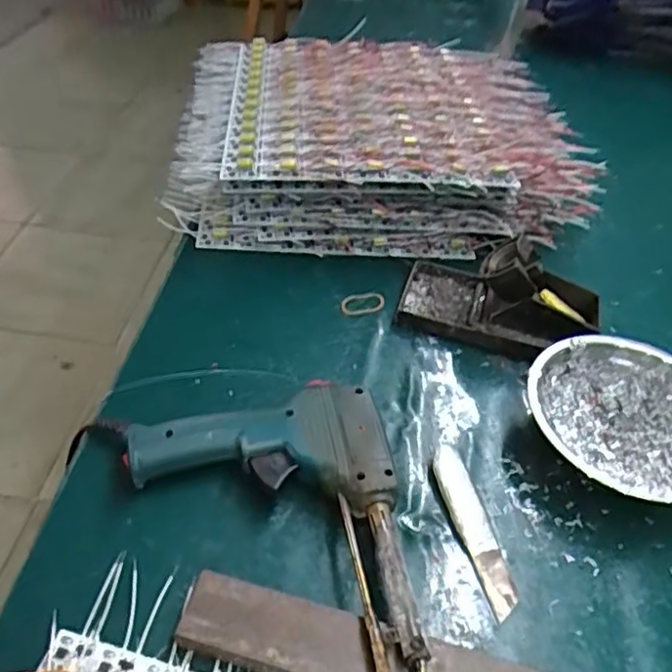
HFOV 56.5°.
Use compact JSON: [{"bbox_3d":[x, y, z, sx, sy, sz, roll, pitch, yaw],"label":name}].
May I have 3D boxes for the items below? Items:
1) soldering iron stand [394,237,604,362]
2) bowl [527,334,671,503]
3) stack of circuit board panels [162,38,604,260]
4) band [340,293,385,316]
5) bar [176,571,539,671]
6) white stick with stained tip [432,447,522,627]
[{"bbox_3d":[0.123,-0.033,0.468,0.143,0.065,0.078,22,47,15],"label":"soldering iron stand"},{"bbox_3d":[0.185,0.058,0.402,0.122,0.040,0.120,3,45,-3],"label":"bowl"},{"bbox_3d":[0.038,-0.186,0.590,0.347,0.098,0.232,-2,45,-8],"label":"stack of circuit board panels"},{"bbox_3d":[0.020,-0.027,0.492,0.034,0.006,0.018,-9,47,-15],"label":"band"},{"bbox_3d":[0.023,0.158,0.297,0.197,0.017,0.034,14,45,8],"label":"bar"},{"bbox_3d":[0.079,0.107,0.358,0.023,0.010,0.100,-7,47,-14],"label":"white stick with stained tip"}]

